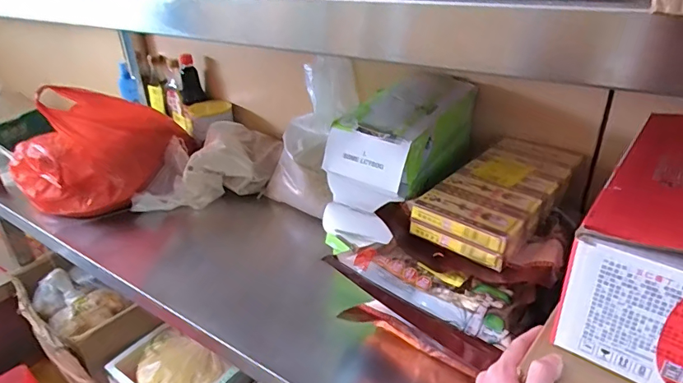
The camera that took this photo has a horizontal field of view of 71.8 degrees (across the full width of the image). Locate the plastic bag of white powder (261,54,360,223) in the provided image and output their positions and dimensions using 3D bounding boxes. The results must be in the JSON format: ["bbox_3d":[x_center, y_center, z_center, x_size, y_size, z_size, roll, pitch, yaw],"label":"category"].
[{"bbox_3d":[-0.061,-0.095,0.887,0.096,0.316,0.139,11,23,-26],"label":"plastic bag of white powder"}]

